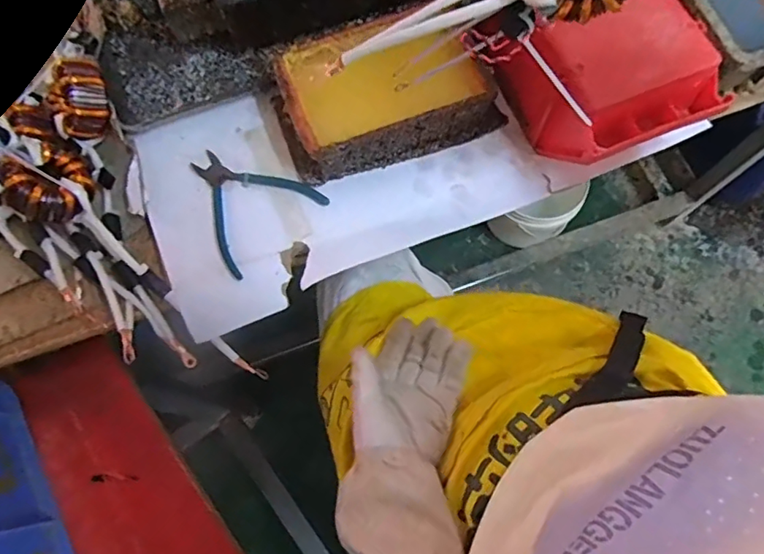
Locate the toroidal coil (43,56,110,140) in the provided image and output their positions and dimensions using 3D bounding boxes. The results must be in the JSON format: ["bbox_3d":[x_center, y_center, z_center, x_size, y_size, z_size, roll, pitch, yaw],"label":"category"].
[{"bbox_3d":[-0.323,-0.193,0.579,0.066,0.050,0.066,0,73,1],"label":"toroidal coil"}]

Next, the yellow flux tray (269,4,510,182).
[{"bbox_3d":[0.001,-0.197,0.579,0.225,0.069,0.145,-23,74,-6],"label":"yellow flux tray"}]

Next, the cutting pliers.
[{"bbox_3d":[-0.149,-0.086,0.583,0.125,0.009,0.137,-42,76,-11],"label":"cutting pliers"}]

